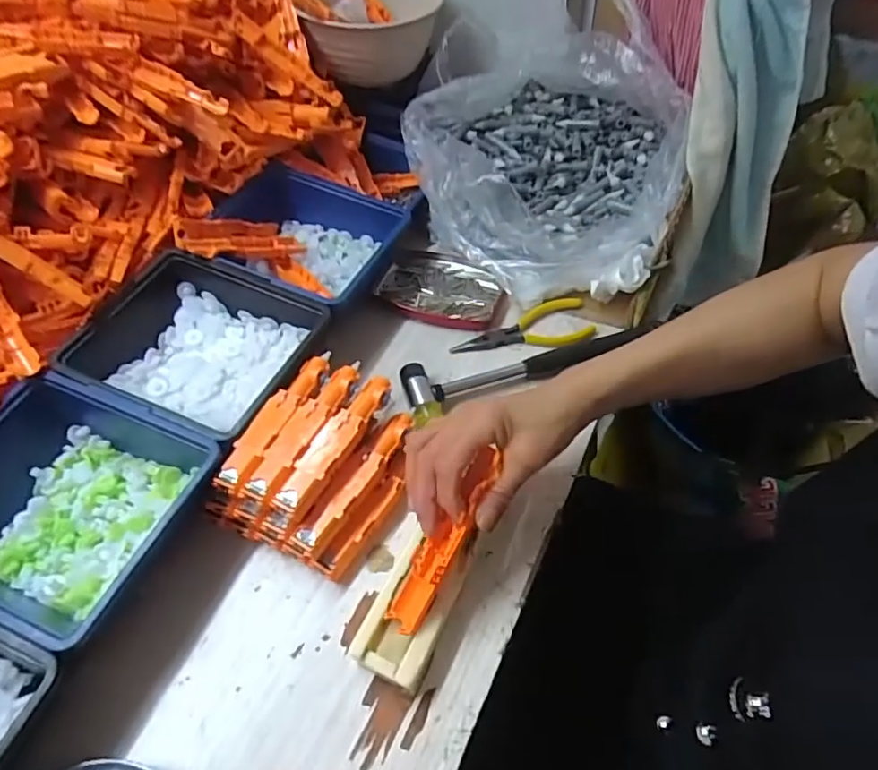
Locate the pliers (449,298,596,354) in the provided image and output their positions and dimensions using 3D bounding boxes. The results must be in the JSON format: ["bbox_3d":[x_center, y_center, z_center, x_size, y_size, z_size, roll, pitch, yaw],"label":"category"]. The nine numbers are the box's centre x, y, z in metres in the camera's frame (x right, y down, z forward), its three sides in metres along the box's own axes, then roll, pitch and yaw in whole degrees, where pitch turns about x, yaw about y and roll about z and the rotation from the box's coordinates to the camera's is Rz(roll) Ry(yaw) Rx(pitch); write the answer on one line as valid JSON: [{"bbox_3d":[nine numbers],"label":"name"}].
[{"bbox_3d":[0.074,-0.048,0.498,0.124,0.013,0.049,-14,53,-8],"label":"pliers"}]

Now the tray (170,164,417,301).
[{"bbox_3d":[-0.136,-0.136,0.532,0.173,0.071,0.154,19,56,17],"label":"tray"}]

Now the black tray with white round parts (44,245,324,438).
[{"bbox_3d":[-0.191,-0.030,0.452,0.168,0.048,0.145,16,55,15],"label":"black tray with white round parts"}]

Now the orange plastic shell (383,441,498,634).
[{"bbox_3d":[0.004,0.094,0.342,0.024,0.017,0.119,30,92,18],"label":"orange plastic shell"}]

